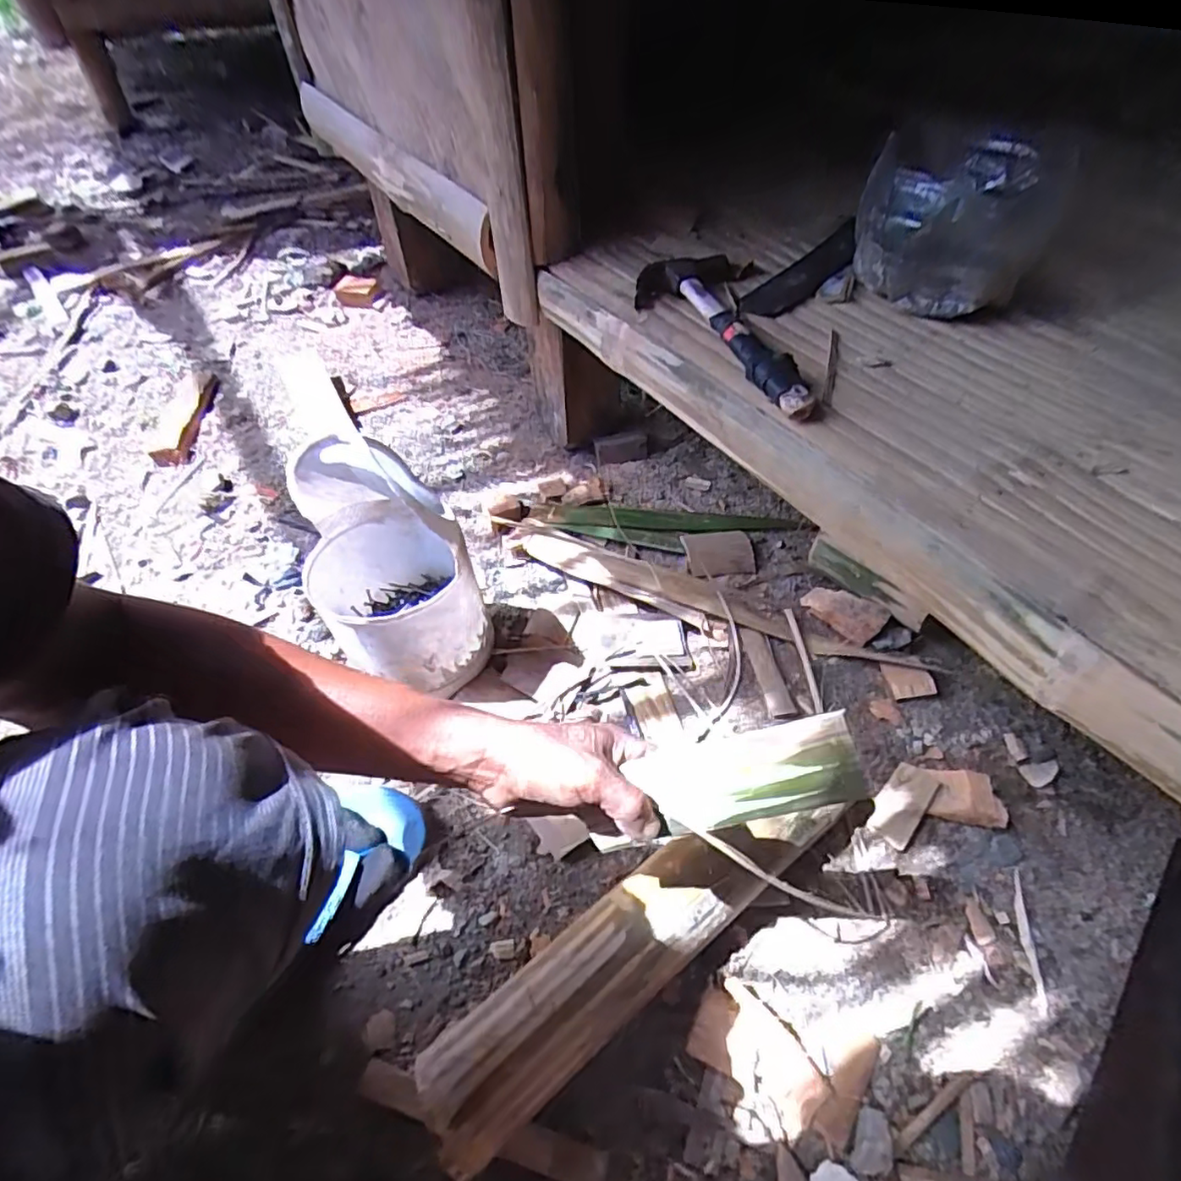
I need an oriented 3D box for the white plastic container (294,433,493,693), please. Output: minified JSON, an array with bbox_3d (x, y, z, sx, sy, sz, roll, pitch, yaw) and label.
[{"bbox_3d":[-0.195,-0.027,0.584,0.136,0.222,0.163,-27,55,-20],"label":"white plastic container"}]

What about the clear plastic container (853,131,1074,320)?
[{"bbox_3d":[0.343,-0.353,0.592,0.157,0.090,0.157,22,54,18],"label":"clear plastic container"}]

